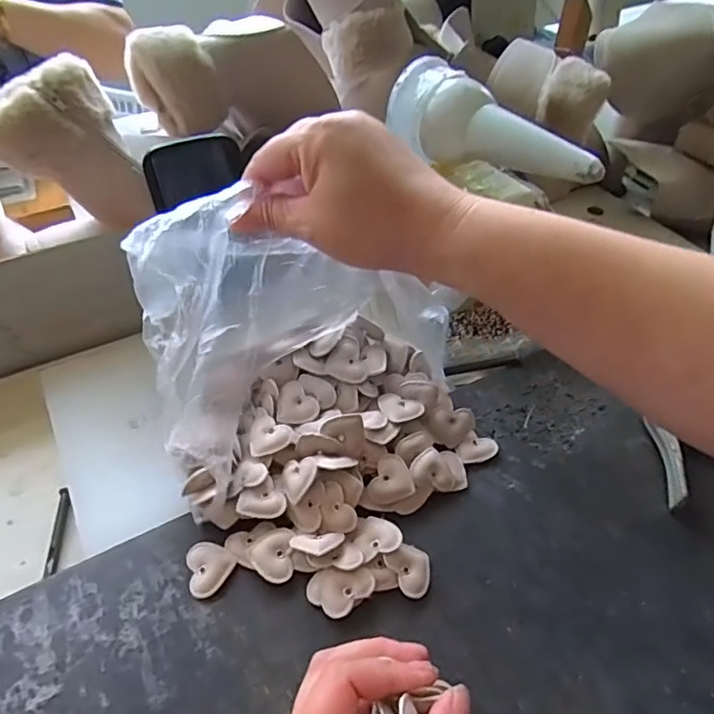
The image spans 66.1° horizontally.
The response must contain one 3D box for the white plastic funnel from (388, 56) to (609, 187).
[{"bbox_3d":[0.111,-0.183,0.453,0.074,0.062,0.189,-32,53,-28],"label":"white plastic funnel"}]

